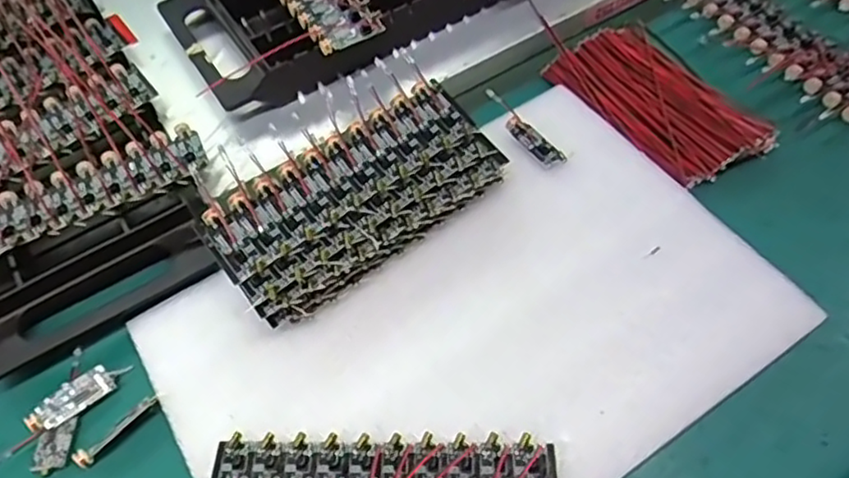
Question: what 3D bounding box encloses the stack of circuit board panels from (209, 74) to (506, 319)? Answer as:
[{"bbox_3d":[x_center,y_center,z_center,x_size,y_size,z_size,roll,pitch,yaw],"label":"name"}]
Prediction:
[{"bbox_3d":[-0.037,-0.025,0.376,0.171,0.041,0.071,-33,60,-19],"label":"stack of circuit board panels"}]

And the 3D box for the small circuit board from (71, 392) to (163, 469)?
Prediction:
[{"bbox_3d":[-0.158,0.099,0.340,0.051,0.005,0.009,-37,61,-19],"label":"small circuit board"}]

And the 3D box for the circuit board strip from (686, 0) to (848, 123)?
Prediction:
[{"bbox_3d":[0.255,-0.141,0.461,0.055,0.007,0.152,-30,59,-15],"label":"circuit board strip"}]

